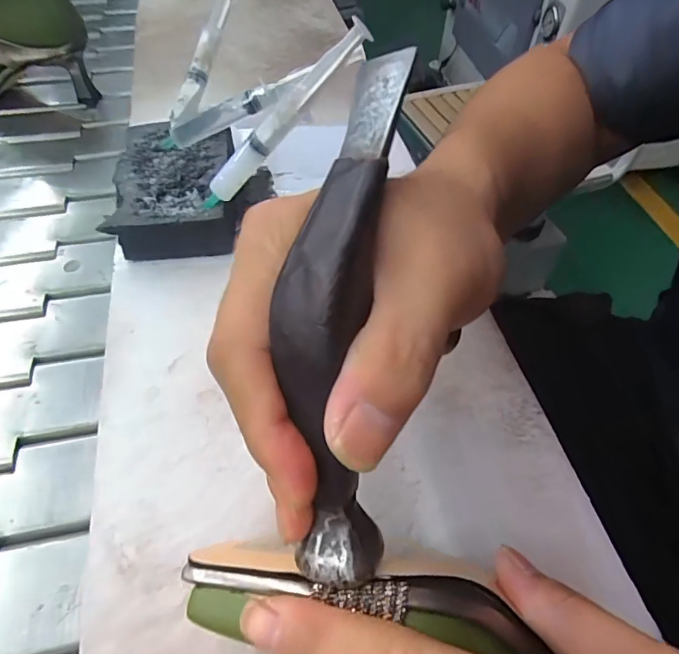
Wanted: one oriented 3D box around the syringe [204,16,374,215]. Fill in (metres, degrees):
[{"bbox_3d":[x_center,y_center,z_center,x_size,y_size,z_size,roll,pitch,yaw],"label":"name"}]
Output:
[{"bbox_3d":[-0.040,-0.122,0.289,0.017,0.150,0.011,25,40,-39],"label":"syringe"}]

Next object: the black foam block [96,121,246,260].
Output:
[{"bbox_3d":[-0.119,-0.107,0.360,0.084,0.034,0.120,-3,53,-5],"label":"black foam block"}]

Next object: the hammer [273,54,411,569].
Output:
[{"bbox_3d":[0.000,-0.006,0.142,0.033,0.038,0.167,5,91,3],"label":"hammer"}]

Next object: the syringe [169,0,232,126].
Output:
[{"bbox_3d":[-0.107,-0.223,0.384,0.014,0.019,0.134,14,79,10],"label":"syringe"}]

